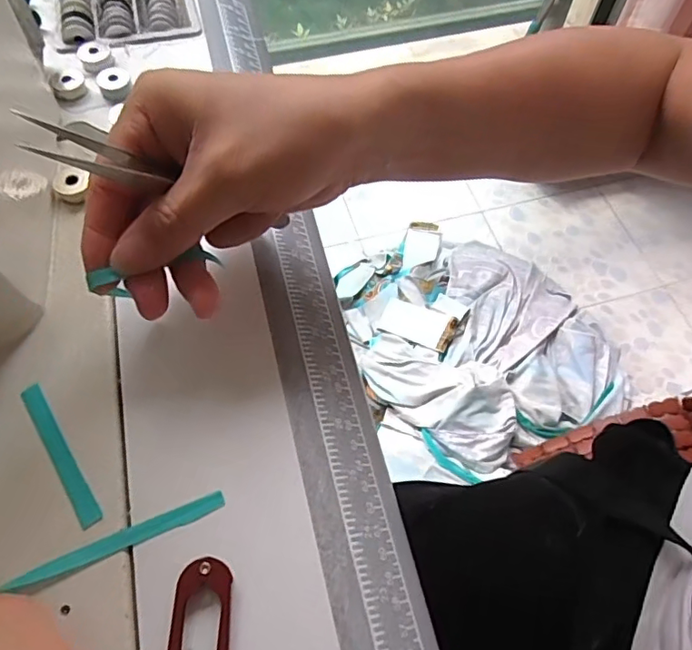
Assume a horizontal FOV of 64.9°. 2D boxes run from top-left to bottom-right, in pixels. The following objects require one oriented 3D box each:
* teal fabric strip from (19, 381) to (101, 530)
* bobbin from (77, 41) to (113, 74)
[{"bbox_3d":[-0.127,0.057,0.240,0.010,0.004,0.072,-31,67,-17],"label":"teal fabric strip"},{"bbox_3d":[-0.166,-0.178,0.358,0.020,0.009,0.021,-25,65,-14],"label":"bobbin"}]

